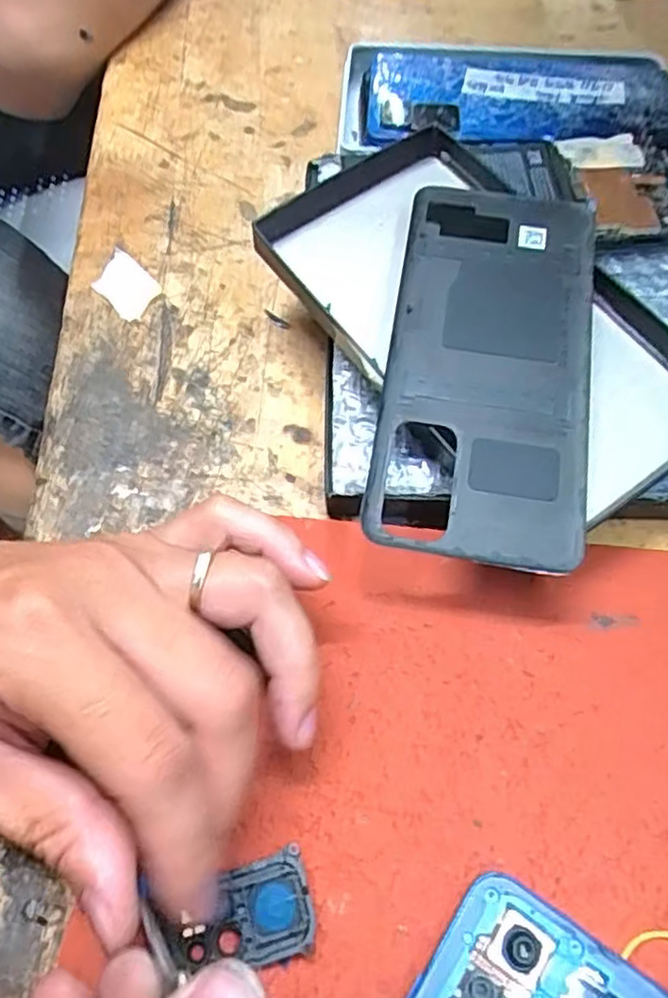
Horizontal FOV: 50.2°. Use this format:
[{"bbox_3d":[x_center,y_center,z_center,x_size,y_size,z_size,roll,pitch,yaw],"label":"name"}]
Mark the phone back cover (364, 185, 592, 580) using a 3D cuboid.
[{"bbox_3d":[0.054,-0.048,0.251,0.069,0.007,0.147,9,71,3],"label":"phone back cover"}]

